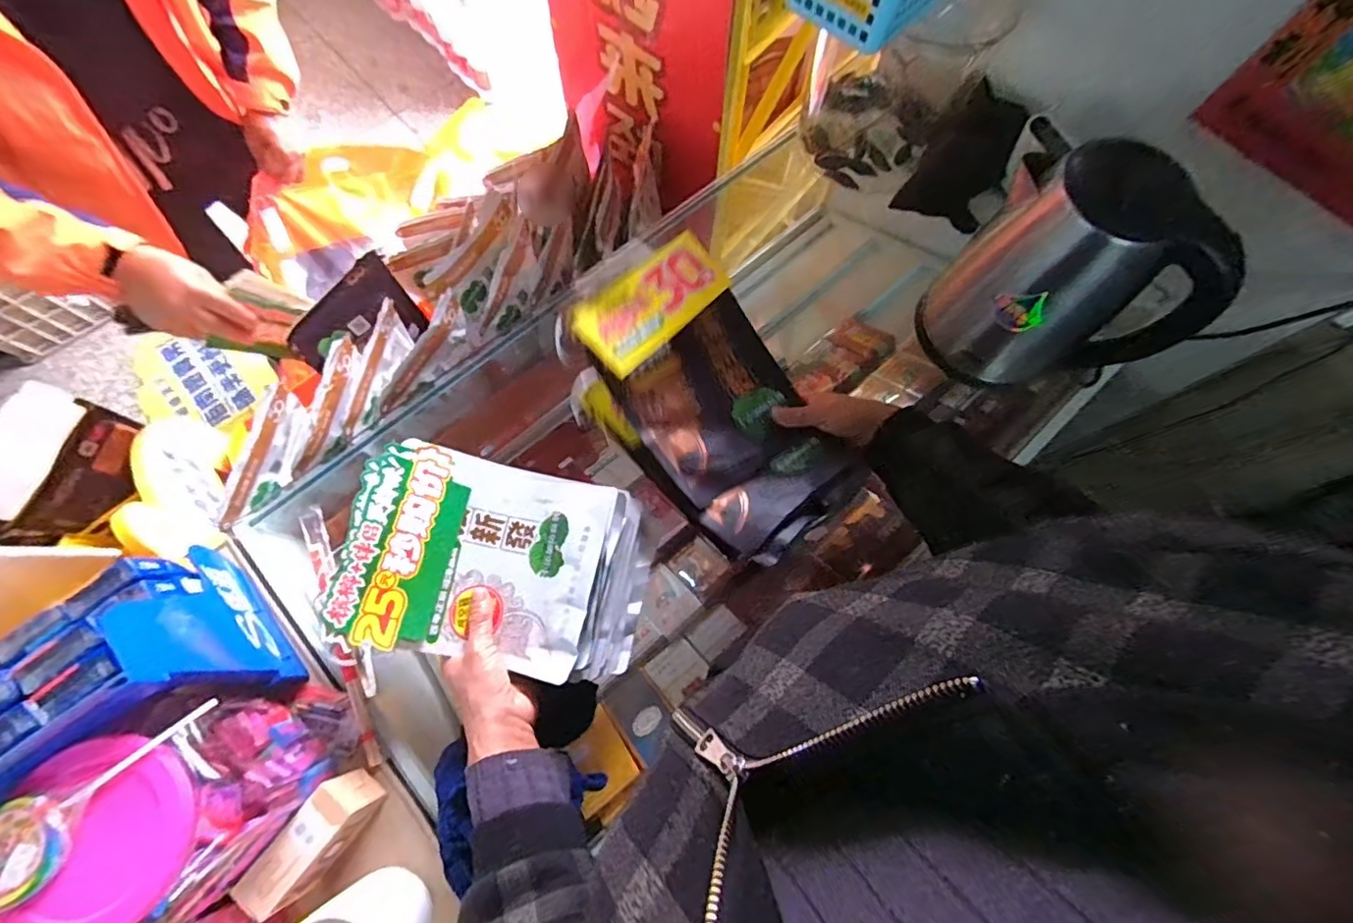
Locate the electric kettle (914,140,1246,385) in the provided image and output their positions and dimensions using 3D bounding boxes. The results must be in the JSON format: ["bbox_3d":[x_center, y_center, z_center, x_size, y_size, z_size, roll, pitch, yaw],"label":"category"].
[{"bbox_3d":[0.406,-0.184,0.581,0.221,0.236,0.132,-2,72,-3],"label":"electric kettle"}]

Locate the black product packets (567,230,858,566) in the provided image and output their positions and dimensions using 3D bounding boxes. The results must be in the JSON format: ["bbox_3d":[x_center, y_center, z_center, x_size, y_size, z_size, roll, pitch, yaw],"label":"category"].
[{"bbox_3d":[0.035,-0.062,0.564,0.183,0.073,0.308,-38,77,-13],"label":"black product packets"}]

